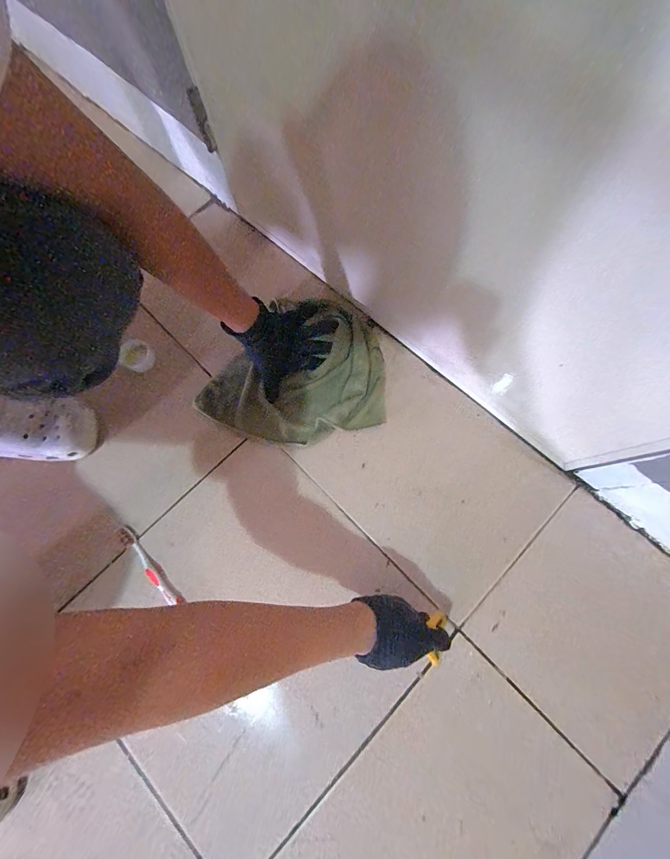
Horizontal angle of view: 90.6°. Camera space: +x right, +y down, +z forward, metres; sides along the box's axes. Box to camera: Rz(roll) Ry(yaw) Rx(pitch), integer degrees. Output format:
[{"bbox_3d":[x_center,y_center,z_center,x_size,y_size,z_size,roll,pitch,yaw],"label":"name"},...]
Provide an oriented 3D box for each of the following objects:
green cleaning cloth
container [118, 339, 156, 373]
[{"bbox_3d":[-0.067,-0.095,0.534,0.288,0.023,0.237,2,75,3],"label":"green cleaning cloth"},{"bbox_3d":[-0.323,-0.120,0.543,0.042,0.033,0.049,34,79,10],"label":"container"}]

